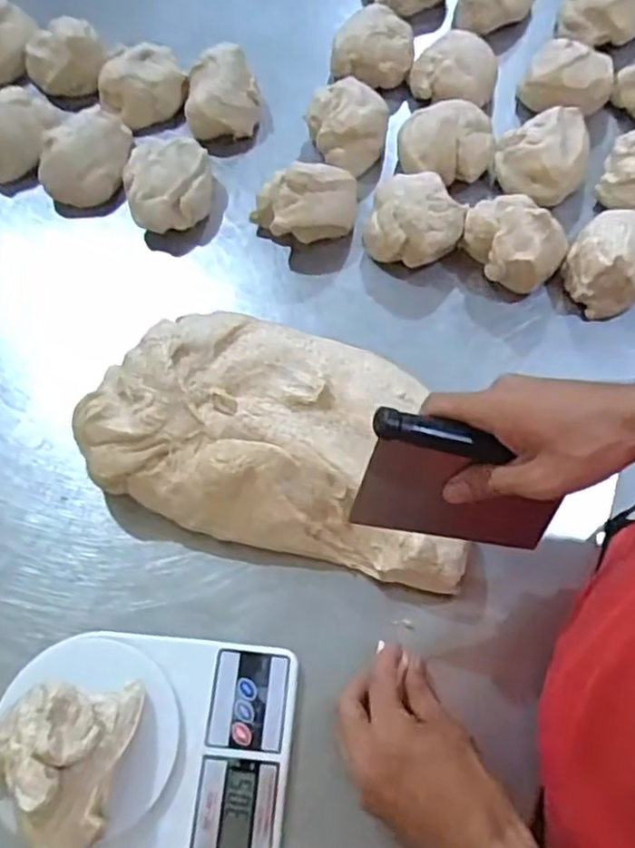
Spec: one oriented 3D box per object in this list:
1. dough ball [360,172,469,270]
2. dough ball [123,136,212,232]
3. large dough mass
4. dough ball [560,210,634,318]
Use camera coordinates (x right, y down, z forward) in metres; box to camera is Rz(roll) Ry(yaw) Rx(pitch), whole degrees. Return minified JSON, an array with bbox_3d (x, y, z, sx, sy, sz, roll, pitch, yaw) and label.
[{"bbox_3d":[0.098,-0.207,0.689,0.098,0.059,0.081,6,65,5],"label":"dough ball"},{"bbox_3d":[-0.158,-0.252,0.721,0.092,0.058,0.085,-10,64,-3],"label":"dough ball"},{"bbox_3d":[-0.033,0.007,0.587,0.322,0.073,0.198,12,65,8],"label":"large dough mass"},{"bbox_3d":[0.290,-0.160,0.664,0.083,0.059,0.104,36,71,17],"label":"dough ball"}]

